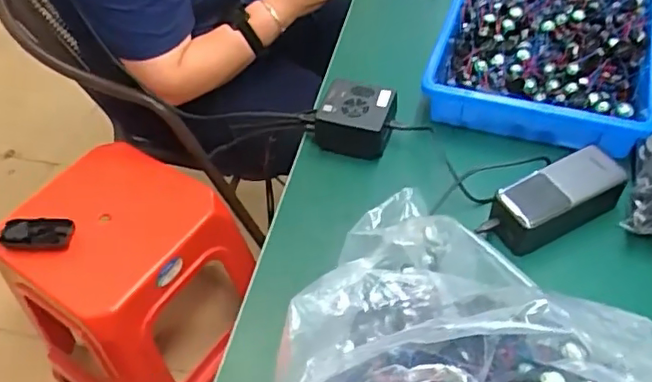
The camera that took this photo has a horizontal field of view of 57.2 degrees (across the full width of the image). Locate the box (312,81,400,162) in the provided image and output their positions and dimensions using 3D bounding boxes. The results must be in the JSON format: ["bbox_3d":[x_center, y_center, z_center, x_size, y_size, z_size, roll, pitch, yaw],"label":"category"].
[{"bbox_3d":[0.034,-0.082,0.667,0.082,0.049,0.061,13,53,15],"label":"box"}]

